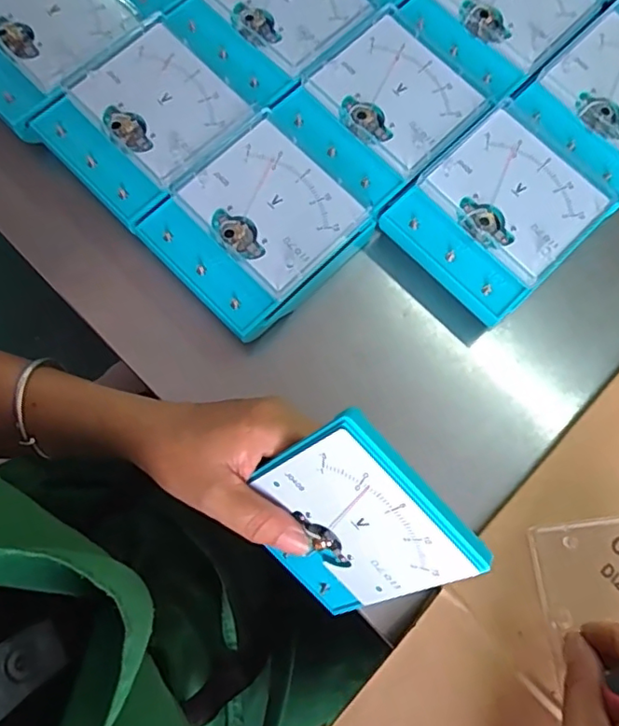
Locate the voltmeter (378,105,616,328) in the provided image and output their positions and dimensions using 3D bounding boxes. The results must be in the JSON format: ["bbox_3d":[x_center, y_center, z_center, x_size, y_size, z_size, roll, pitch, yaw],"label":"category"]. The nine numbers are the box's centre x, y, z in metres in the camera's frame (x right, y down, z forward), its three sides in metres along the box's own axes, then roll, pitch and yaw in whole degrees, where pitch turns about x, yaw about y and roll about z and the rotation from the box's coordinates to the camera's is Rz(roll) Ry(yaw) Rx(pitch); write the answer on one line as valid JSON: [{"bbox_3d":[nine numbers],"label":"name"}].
[{"bbox_3d":[0.120,-0.092,0.373,0.115,0.039,0.098,-42,81,-10],"label":"voltmeter"}]

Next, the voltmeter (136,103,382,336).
[{"bbox_3d":[-0.032,-0.083,0.368,0.100,0.045,0.115,44,80,9],"label":"voltmeter"}]

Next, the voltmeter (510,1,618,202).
[{"bbox_3d":[0.208,-0.173,0.395,0.115,0.042,0.098,-42,81,-10],"label":"voltmeter"}]

